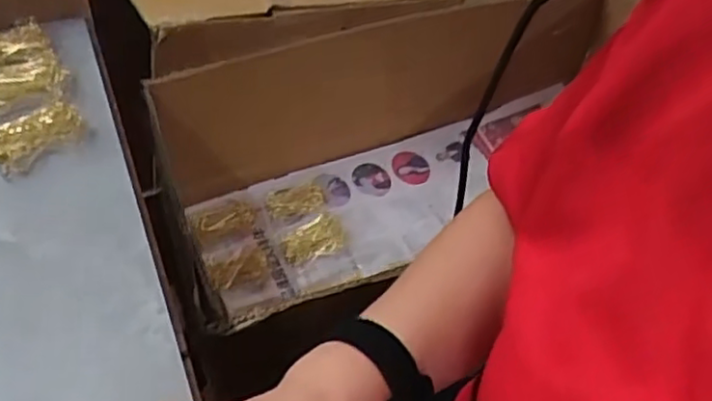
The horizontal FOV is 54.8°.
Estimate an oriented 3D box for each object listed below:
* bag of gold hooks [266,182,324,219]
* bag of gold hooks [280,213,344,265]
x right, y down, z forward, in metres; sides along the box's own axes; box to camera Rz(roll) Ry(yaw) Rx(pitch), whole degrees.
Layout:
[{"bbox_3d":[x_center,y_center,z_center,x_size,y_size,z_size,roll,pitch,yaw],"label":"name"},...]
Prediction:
[{"bbox_3d":[-0.073,0.000,0.835,0.074,0.010,0.046,-15,48,-17],"label":"bag of gold hooks"},{"bbox_3d":[-0.052,0.045,0.789,0.072,0.024,0.049,-10,46,-12],"label":"bag of gold hooks"}]

